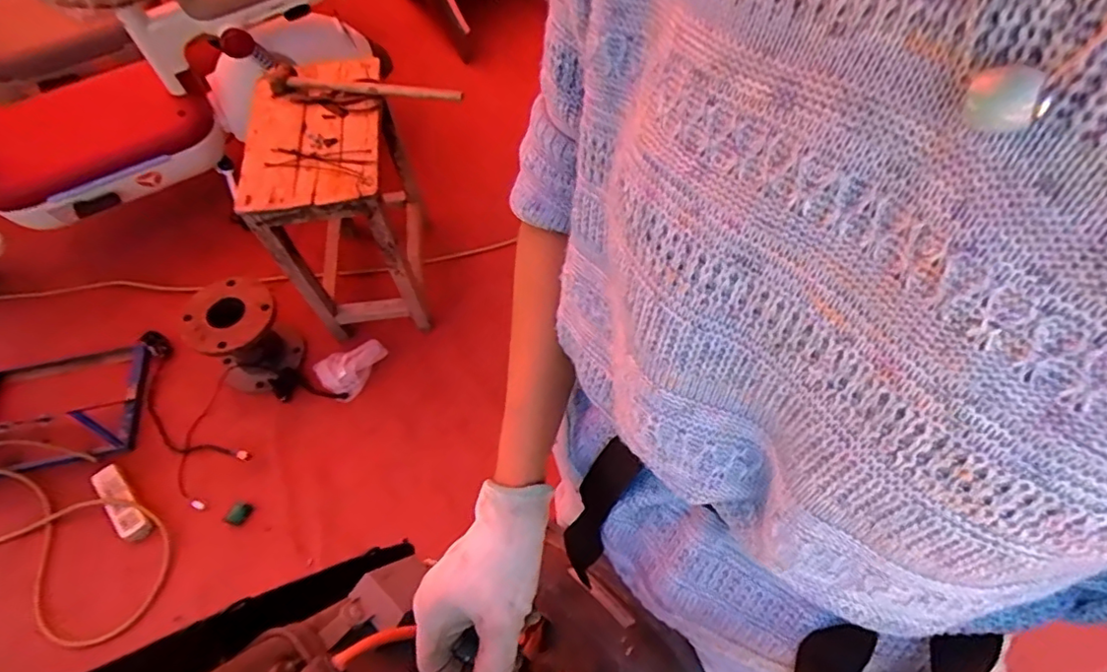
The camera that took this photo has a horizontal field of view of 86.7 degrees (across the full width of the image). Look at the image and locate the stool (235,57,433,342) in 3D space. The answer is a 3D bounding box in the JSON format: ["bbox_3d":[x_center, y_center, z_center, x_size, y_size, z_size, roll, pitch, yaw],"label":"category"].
[{"bbox_3d":[-0.445,-0.287,1.285,0.252,0.463,0.373,-6,59,-2],"label":"stool"}]

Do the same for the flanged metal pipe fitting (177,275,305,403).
[{"bbox_3d":[-0.685,0.016,1.337,0.197,0.238,0.184,-1,60,2],"label":"flanged metal pipe fitting"}]

